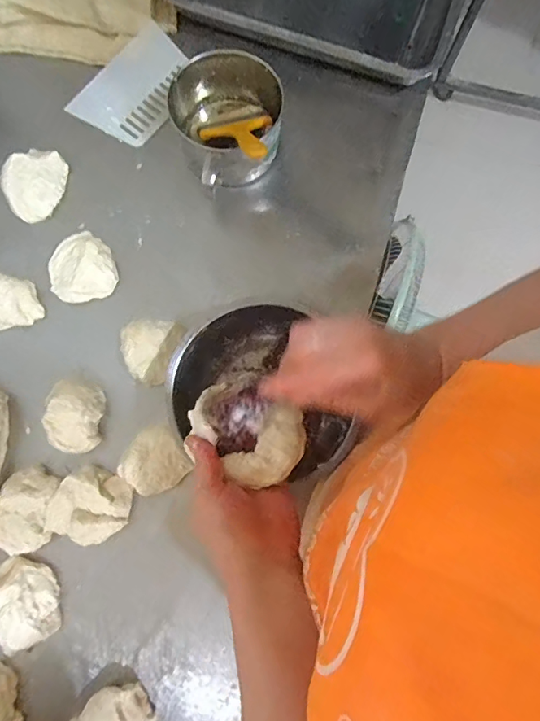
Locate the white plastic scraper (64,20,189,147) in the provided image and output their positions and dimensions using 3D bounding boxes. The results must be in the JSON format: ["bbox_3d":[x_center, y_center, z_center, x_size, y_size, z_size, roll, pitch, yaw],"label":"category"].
[{"bbox_3d":[-0.174,-0.365,0.602,0.107,0.006,0.158,34,83,0],"label":"white plastic scraper"}]

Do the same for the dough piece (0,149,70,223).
[{"bbox_3d":[-0.297,-0.224,0.566,0.060,0.034,0.090,25,81,4],"label":"dough piece"}]

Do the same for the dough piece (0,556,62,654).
[{"bbox_3d":[-0.258,0.250,0.470,0.061,0.028,0.086,-28,81,-5],"label":"dough piece"}]

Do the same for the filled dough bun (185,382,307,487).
[{"bbox_3d":[-0.020,0.058,0.399,0.099,0.040,0.078,25,81,4],"label":"filled dough bun"}]

